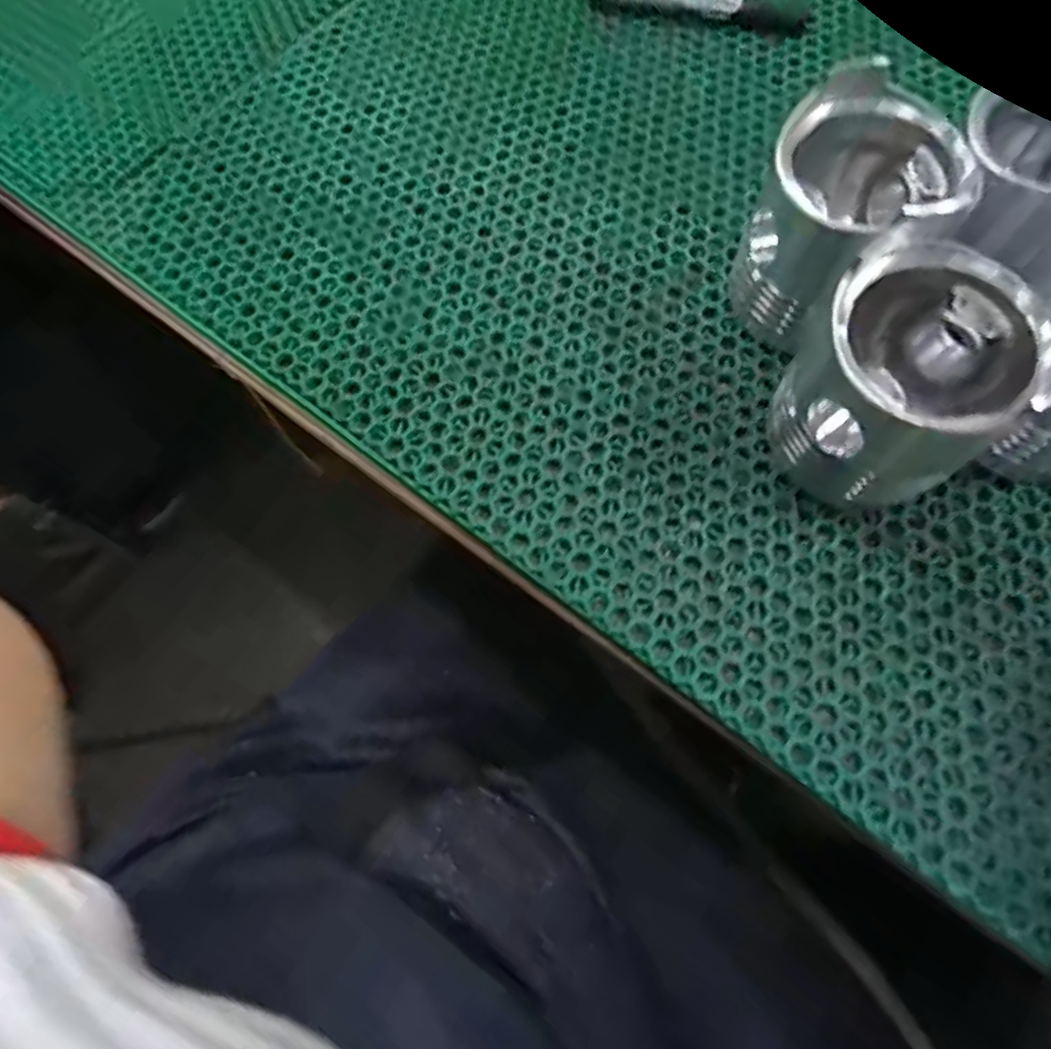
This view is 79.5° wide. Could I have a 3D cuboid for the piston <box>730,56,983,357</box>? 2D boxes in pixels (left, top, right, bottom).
[{"bbox_3d":[0.151,-0.144,0.303,0.085,0.093,0.077,-23,72,-7],"label":"piston"}]

